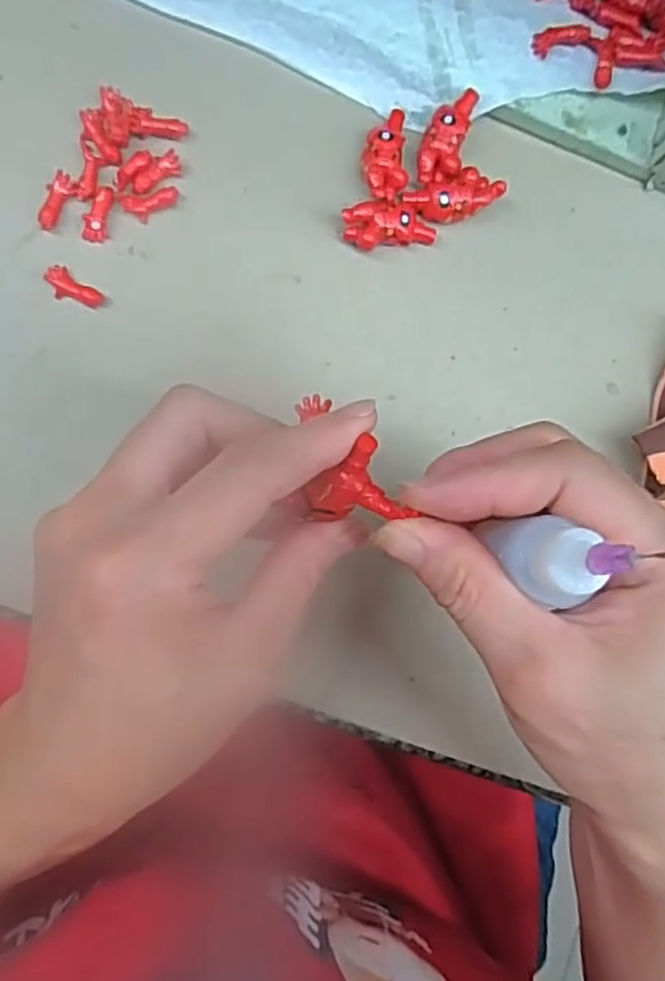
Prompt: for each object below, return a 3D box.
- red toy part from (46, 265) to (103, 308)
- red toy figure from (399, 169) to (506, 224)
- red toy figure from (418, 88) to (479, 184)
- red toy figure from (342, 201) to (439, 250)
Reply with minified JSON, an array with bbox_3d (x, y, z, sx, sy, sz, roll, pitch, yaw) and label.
[{"bbox_3d":[-0.105,-0.081,0.293,0.023,0.004,0.011,35,85,-6],"label":"red toy part"},{"bbox_3d":[0.052,-0.125,0.309,0.041,0.009,0.018,-22,92,-7],"label":"red toy figure"},{"bbox_3d":[0.049,-0.151,0.308,0.017,0.008,0.041,14,87,-7],"label":"red toy figure"},{"bbox_3d":[0.025,-0.112,0.306,0.040,0.014,0.016,-9,90,-7],"label":"red toy figure"}]

